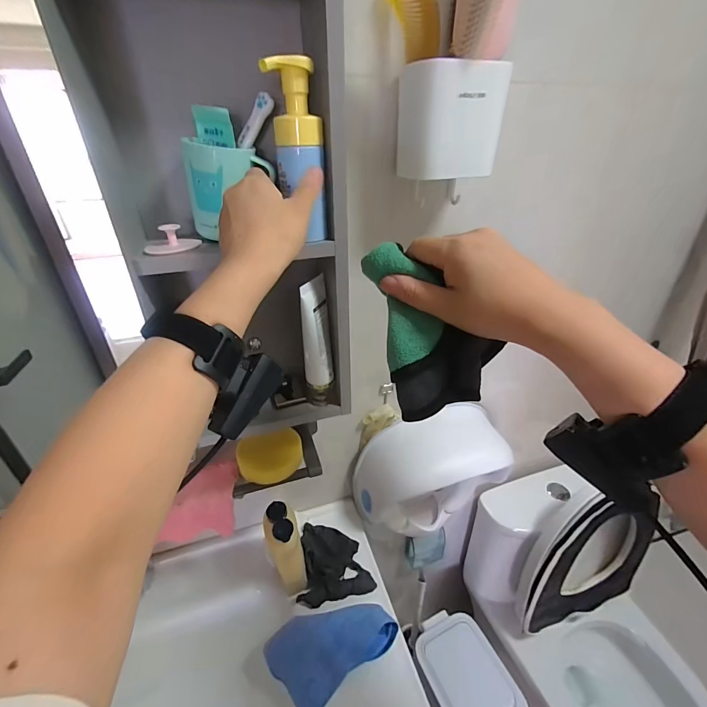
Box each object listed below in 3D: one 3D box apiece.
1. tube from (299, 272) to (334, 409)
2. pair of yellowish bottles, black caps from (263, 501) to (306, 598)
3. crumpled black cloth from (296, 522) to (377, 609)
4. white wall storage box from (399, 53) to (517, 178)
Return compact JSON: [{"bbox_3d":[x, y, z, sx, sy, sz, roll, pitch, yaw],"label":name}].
[{"bbox_3d":[-0.047,-0.009,0.464,0.037,0.178,0.041,-4,31,-6],"label":"tube"},{"bbox_3d":[-0.115,0.337,0.599,0.058,0.179,0.062,-9,32,-14],"label":"pair of yellowish bottles, black caps"},{"bbox_3d":[-0.034,0.381,0.661,0.129,0.045,0.145,-2,31,-3],"label":"crumpled black cloth"},{"bbox_3d":[0.114,-0.274,0.423,0.105,0.108,0.084,-15,34,-23],"label":"white wall storage box"}]

